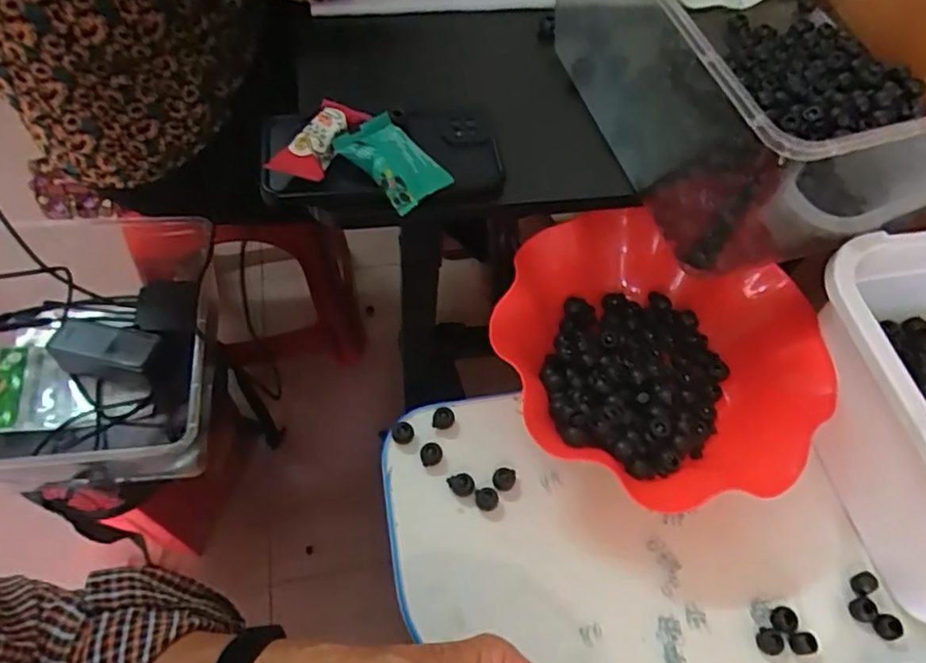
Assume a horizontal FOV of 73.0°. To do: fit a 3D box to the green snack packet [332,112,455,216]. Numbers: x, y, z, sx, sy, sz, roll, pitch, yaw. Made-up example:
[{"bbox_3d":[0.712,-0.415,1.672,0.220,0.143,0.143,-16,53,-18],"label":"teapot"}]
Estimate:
[{"bbox_3d":[-0.047,-0.113,0.413,0.043,0.019,0.069,-38,67,-24],"label":"green snack packet"}]

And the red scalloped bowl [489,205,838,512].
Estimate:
[{"bbox_3d":[0.132,0.021,0.448,0.214,0.062,0.199,1,59,-2],"label":"red scalloped bowl"}]

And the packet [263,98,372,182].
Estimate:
[{"bbox_3d":[-0.094,-0.129,0.410,0.033,0.013,0.073,23,59,11],"label":"packet"}]

